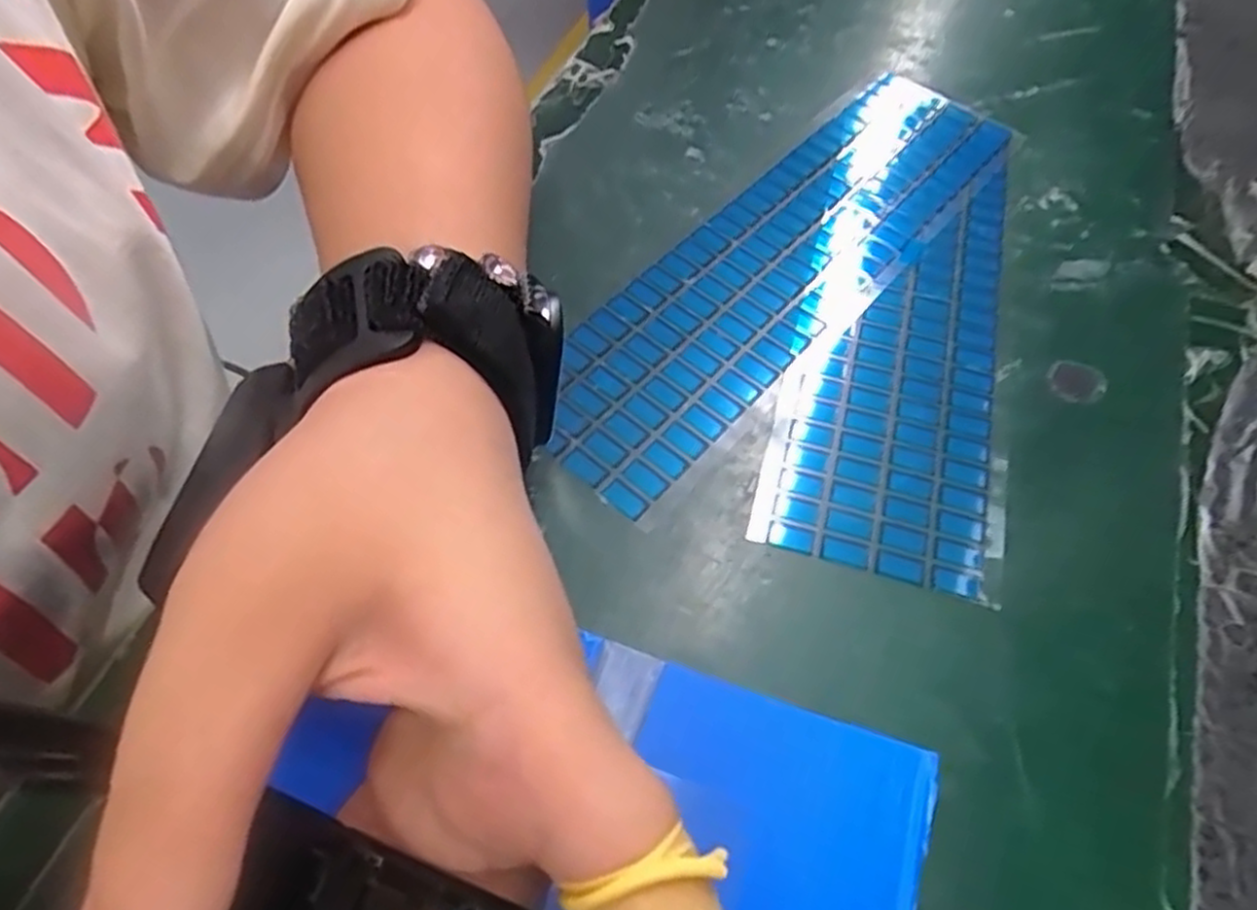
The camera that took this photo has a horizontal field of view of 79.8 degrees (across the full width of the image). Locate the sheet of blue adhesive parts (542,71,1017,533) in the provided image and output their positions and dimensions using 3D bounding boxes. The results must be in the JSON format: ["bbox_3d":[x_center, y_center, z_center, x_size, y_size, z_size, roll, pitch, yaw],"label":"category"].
[{"bbox_3d":[0.058,-0.075,0.279,0.067,0.005,0.240,38,65,17],"label":"sheet of blue adhesive parts"}]

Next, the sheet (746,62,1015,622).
[{"bbox_3d":[0.102,-0.058,0.273,0.069,0.005,0.226,16,60,6],"label":"sheet"}]

